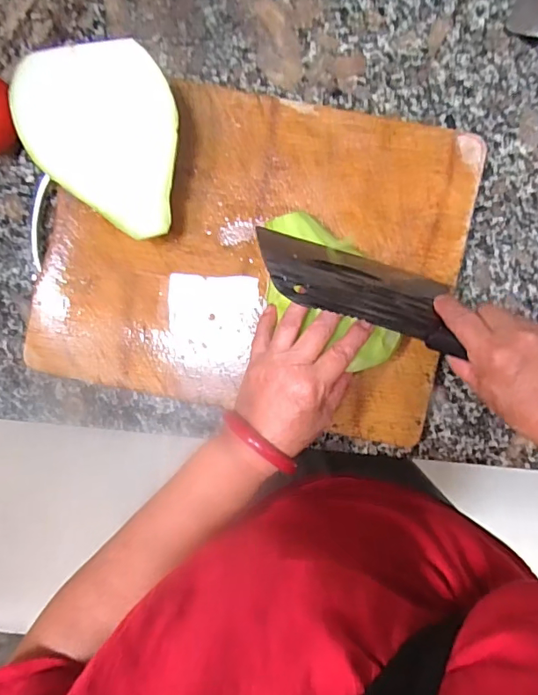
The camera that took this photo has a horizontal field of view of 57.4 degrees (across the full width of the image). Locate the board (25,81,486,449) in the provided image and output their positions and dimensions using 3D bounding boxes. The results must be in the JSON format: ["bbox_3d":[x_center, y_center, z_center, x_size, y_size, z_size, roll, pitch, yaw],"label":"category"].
[{"bbox_3d":[-0.019,-0.086,0.475,0.385,0.022,0.290,11,95,2],"label":"board"}]

